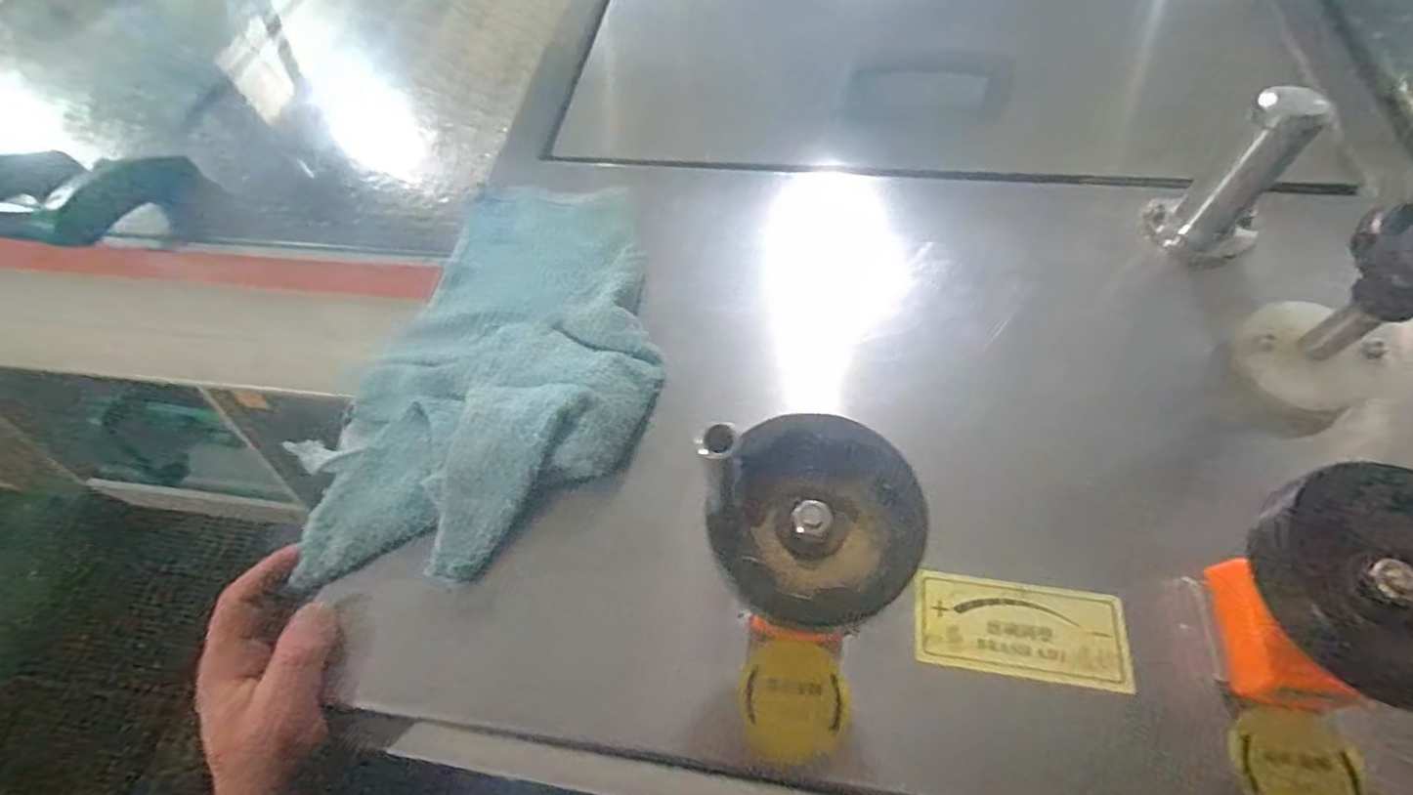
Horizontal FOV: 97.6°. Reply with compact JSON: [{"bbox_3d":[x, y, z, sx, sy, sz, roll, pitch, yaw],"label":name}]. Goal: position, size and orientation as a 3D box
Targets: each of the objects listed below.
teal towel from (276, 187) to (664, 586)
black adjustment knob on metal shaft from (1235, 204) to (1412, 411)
[{"bbox_3d":[-0.157,-0.039,0.437,0.240,0.041,0.320,-9,60,-1],"label":"teal towel"},{"bbox_3d":[0.384,-0.050,0.358,0.062,0.106,0.075,-40,65,-18],"label":"black adjustment knob on metal shaft"}]

